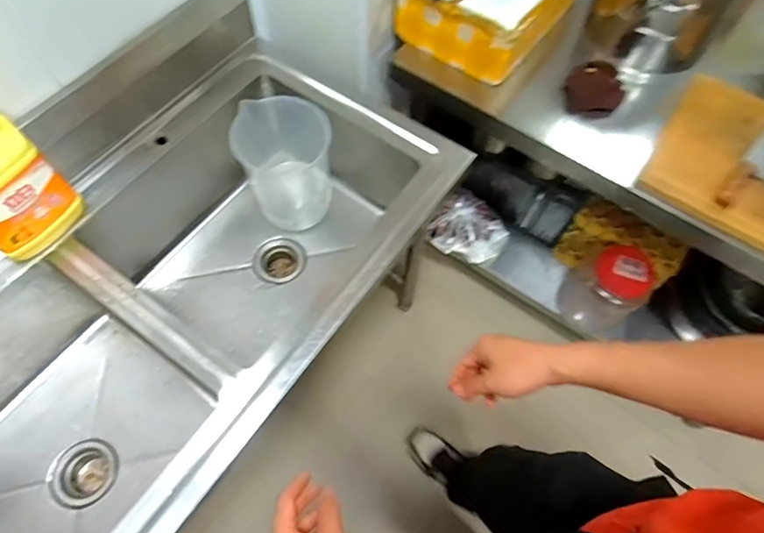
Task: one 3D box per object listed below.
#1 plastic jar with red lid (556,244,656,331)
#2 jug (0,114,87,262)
[{"bbox_3d":[0.594,0.053,1.328,0.176,0.280,0.149,36,67,15],"label":"plastic jar with red lid"},{"bbox_3d":[-0.550,-0.110,0.722,0.072,0.210,0.149,37,67,15],"label":"jug"}]

